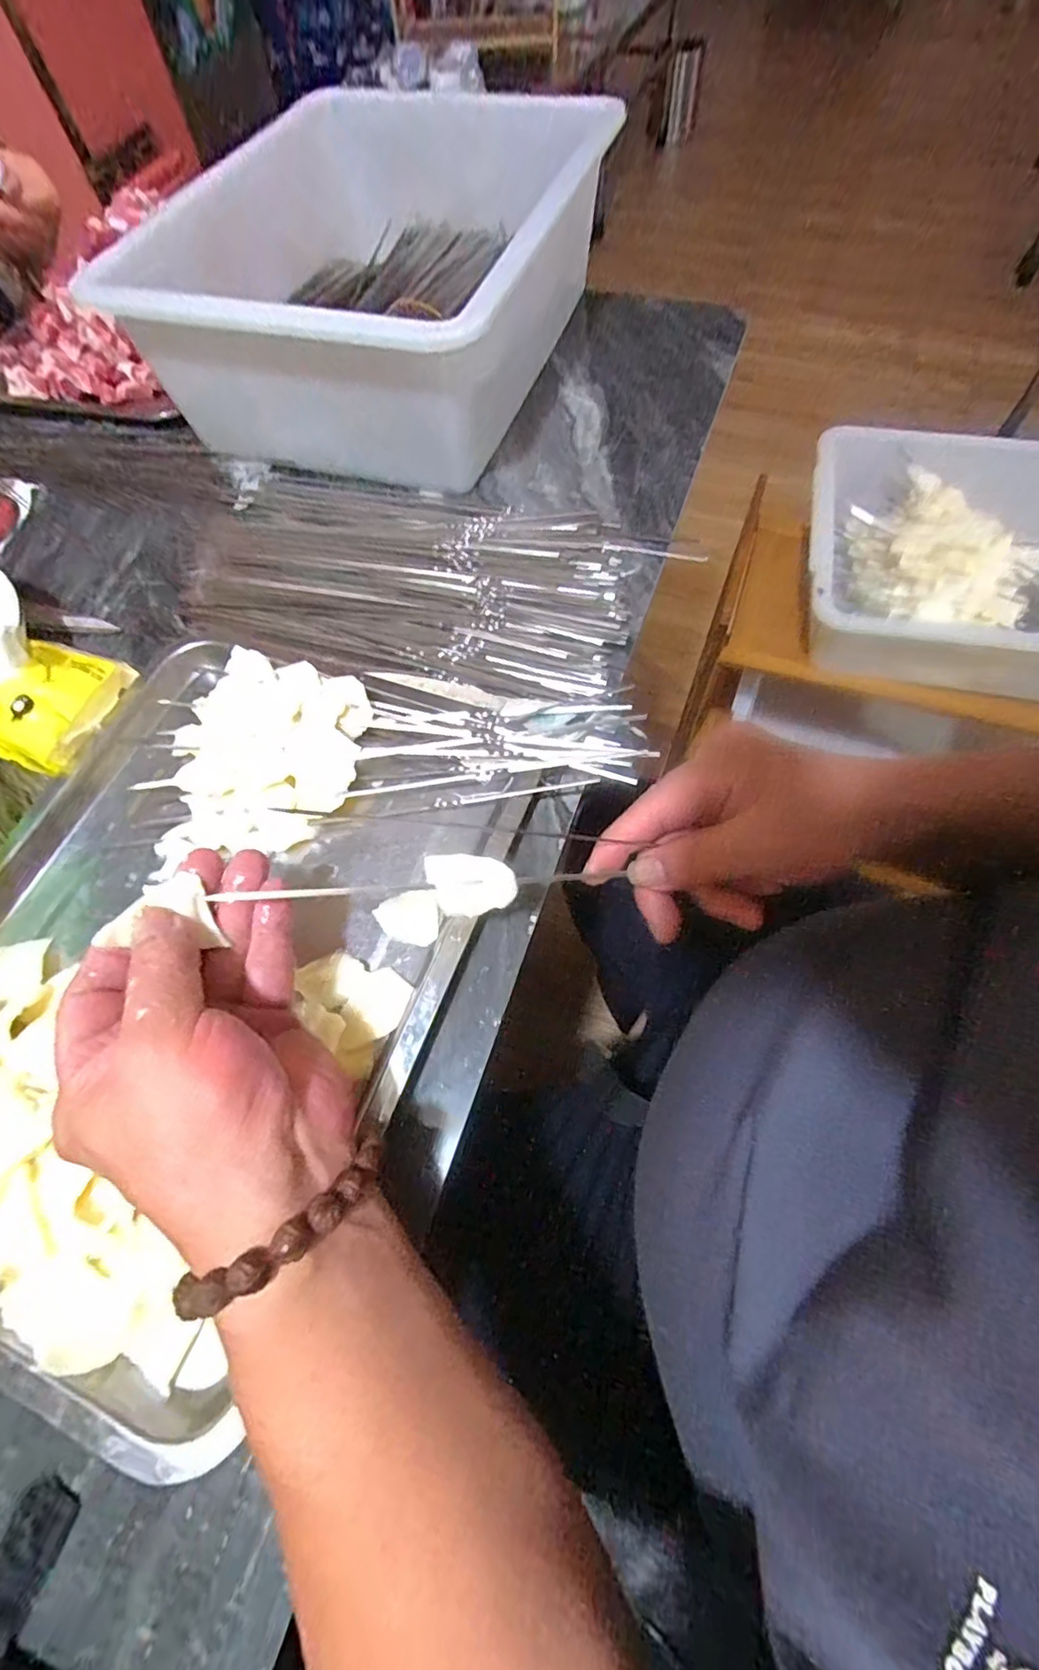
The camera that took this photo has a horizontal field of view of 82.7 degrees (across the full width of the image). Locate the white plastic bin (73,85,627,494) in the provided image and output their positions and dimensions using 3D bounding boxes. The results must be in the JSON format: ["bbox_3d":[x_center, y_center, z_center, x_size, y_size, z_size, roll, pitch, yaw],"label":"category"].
[{"bbox_3d":[-0.121,-0.523,0.532,0.338,0.143,0.470,11,66,8],"label":"white plastic bin"}]

